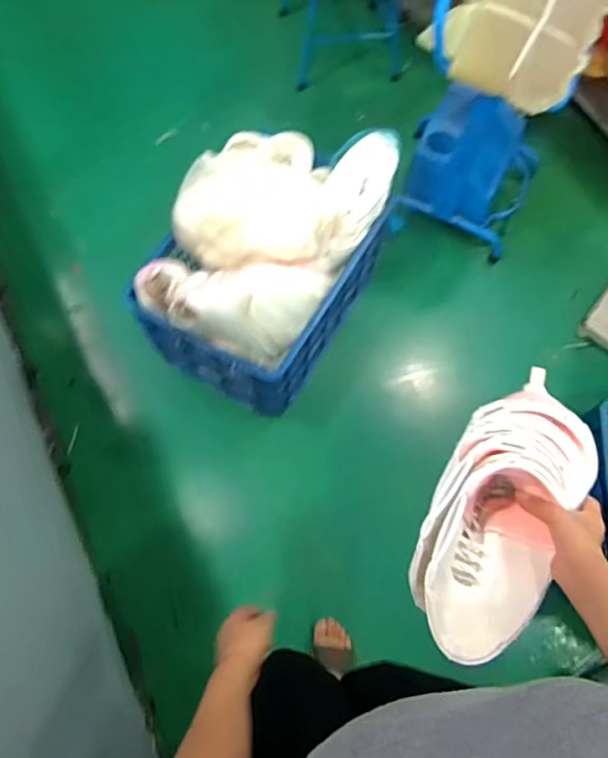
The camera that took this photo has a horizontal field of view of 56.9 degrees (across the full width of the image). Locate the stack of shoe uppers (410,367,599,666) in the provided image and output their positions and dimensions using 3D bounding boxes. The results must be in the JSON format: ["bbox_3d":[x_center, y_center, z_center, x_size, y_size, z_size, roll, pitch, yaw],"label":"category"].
[{"bbox_3d":[0.236,0.140,0.652,0.145,0.116,0.358,28,65,12],"label":"stack of shoe uppers"}]

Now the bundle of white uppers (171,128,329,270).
[{"bbox_3d":[-0.112,-0.413,1.244,0.309,0.128,0.305,8,68,1],"label":"bundle of white uppers"}]

